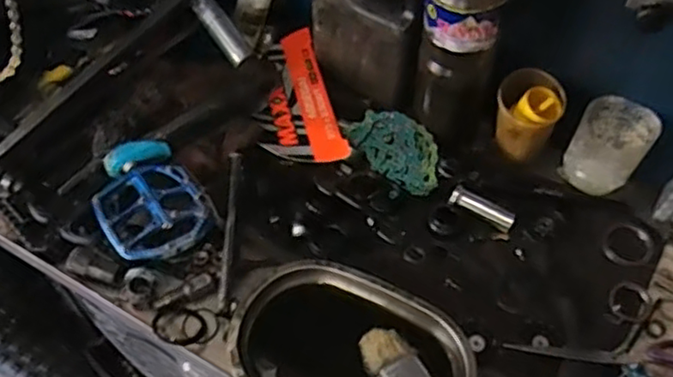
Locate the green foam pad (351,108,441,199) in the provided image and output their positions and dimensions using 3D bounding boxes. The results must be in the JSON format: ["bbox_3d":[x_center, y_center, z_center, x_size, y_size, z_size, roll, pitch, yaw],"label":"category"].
[{"bbox_3d":[0.069,-0.042,0.718,0.060,0.040,0.106,-35,63,-23],"label":"green foam pad"}]

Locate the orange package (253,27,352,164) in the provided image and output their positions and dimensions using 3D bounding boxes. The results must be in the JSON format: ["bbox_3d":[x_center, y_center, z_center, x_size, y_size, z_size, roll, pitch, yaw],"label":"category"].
[{"bbox_3d":[-0.051,-0.103,0.755,0.083,0.025,0.198,-12,57,-11],"label":"orange package"}]

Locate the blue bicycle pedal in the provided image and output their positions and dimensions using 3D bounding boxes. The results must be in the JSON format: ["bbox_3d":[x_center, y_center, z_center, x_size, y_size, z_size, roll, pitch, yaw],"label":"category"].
[{"bbox_3d":[-0.183,0.022,0.658,0.101,0.024,0.097,-27,61,-19],"label":"blue bicycle pedal"}]

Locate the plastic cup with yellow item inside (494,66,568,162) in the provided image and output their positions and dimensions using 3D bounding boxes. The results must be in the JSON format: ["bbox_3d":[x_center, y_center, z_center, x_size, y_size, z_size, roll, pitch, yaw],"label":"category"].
[{"bbox_3d":[0.202,-0.075,0.700,0.066,0.087,0.062,1,55,-2],"label":"plastic cup with yellow item inside"}]

